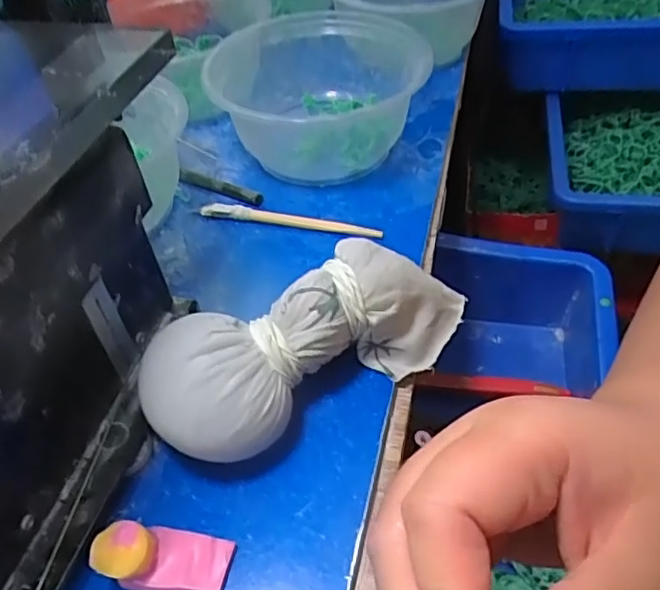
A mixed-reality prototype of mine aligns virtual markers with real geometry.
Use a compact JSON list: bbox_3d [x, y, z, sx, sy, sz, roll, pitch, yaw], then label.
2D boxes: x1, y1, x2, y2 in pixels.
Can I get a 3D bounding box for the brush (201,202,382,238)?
[{"bbox_3d":[-0.023,-0.044,0.341,0.107,0.007,0.009,8,48,13],"label":"brush"}]

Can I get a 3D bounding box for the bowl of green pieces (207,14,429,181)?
[{"bbox_3d":[-0.008,-0.131,0.387,0.144,0.062,0.111,5,48,9],"label":"bowl of green pieces"}]

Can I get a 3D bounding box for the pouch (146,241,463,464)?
[{"bbox_3d":[-0.005,0.018,0.255,0.151,0.050,0.057,-30,51,-21],"label":"pouch"}]

